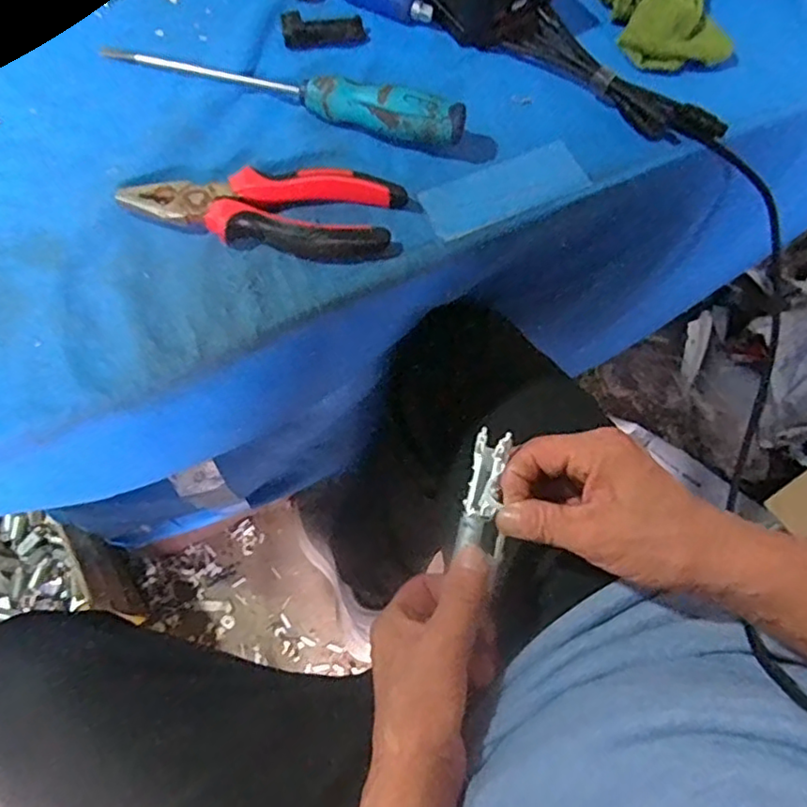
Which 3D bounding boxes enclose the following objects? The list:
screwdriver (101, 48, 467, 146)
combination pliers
[{"bbox_3d":[-0.079,-0.210,0.414,0.243,0.030,0.025,19,66,3],"label":"screwdriver"},{"bbox_3d":[-0.082,-0.114,0.378,0.161,0.020,0.052,1,66,-5],"label":"combination pliers"}]

